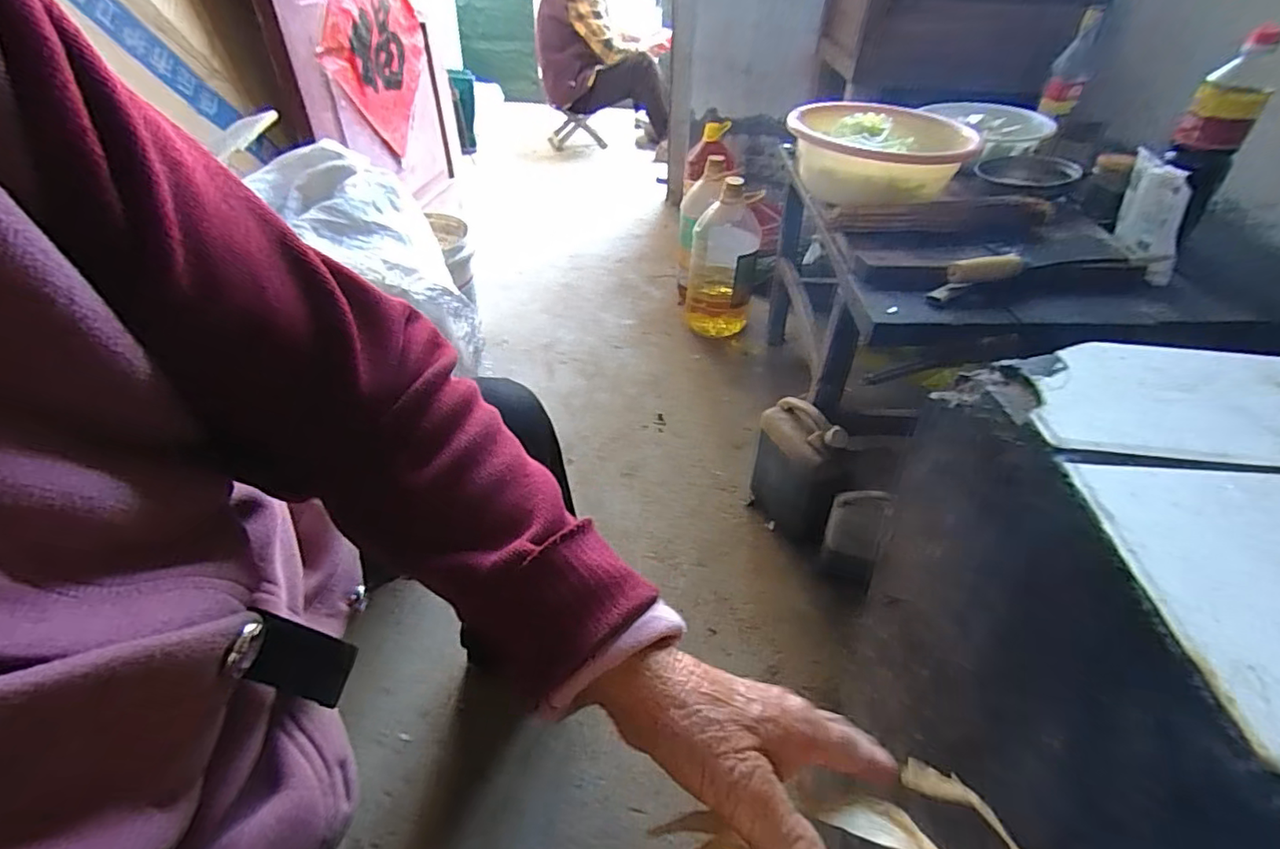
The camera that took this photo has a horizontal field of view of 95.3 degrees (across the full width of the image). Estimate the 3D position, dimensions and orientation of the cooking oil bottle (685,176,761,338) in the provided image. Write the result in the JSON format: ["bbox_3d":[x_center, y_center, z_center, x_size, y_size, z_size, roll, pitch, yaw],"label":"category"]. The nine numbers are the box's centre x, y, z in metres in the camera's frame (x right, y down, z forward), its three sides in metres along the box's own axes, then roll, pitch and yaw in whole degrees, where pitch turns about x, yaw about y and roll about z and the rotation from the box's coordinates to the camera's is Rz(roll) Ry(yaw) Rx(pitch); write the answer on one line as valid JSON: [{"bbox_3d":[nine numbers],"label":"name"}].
[{"bbox_3d":[0.203,-0.405,1.428,0.158,0.350,0.123,4,41,4],"label":"cooking oil bottle"}]

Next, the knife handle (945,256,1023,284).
[{"bbox_3d":[0.447,-0.201,0.752,0.102,0.022,0.018,-9,42,-11],"label":"knife handle"}]

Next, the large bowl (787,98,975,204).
[{"bbox_3d":[0.376,-0.428,0.951,0.276,0.109,0.281,15,43,16],"label":"large bowl"}]

